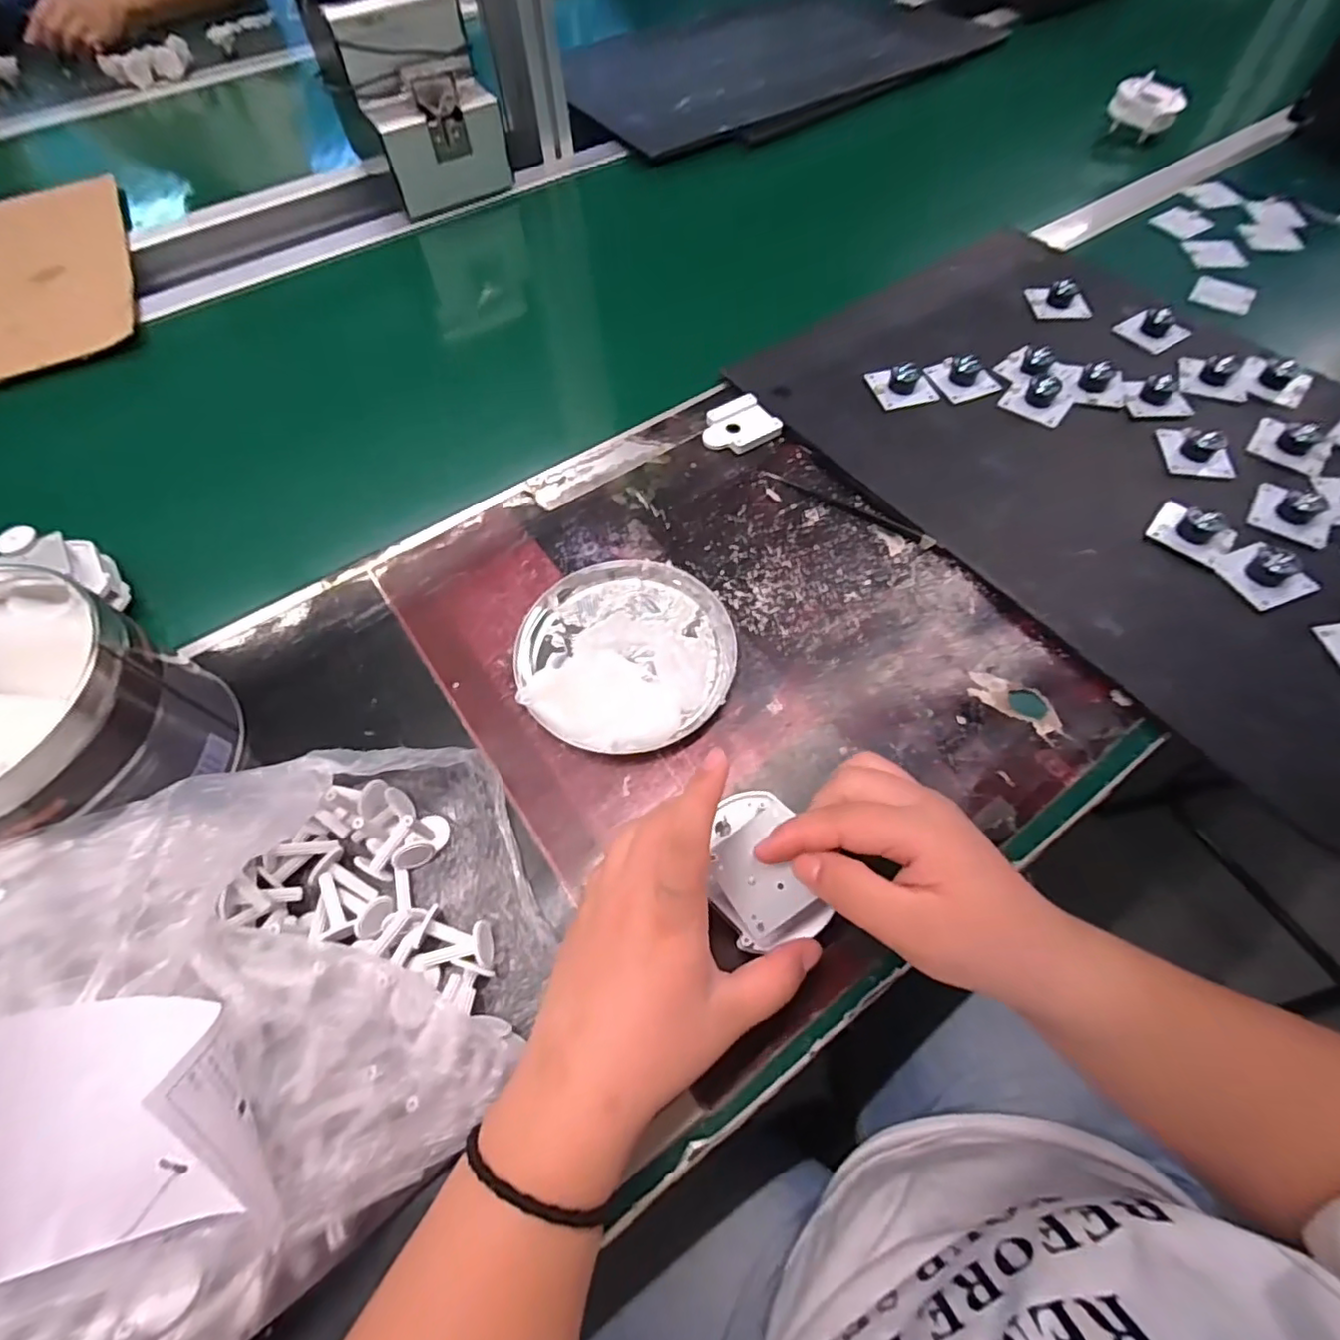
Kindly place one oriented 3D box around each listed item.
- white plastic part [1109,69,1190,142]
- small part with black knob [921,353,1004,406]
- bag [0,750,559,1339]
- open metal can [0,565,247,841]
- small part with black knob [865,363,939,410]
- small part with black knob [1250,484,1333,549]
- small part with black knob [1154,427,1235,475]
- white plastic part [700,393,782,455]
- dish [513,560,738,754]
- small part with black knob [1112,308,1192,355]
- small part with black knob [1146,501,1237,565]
[{"bbox_3d":[0.533,-0.631,0.684,0.071,0.043,0.031,29,65,16],"label":"white plastic part"},{"bbox_3d":[0.227,-0.230,0.469,0.043,0.019,0.045,-17,62,-8],"label":"small part with black knob"},{"bbox_3d":[-0.199,0.144,0.226,0.294,0.116,0.214,-24,63,-11],"label":"bag"},{"bbox_3d":[-0.306,0.030,0.297,0.124,0.093,0.124,9,62,7],"label":"open metal can"},{"bbox_3d":[0.179,-0.223,0.463,0.043,0.023,0.041,-14,61,-6],"label":"small part with black knob"},{"bbox_3d":[0.408,-0.104,0.393,0.042,0.013,0.040,27,65,16],"label":"small part with black knob"},{"bbox_3d":[0.372,-0.157,0.426,0.038,0.020,0.044,10,61,7],"label":"small part with black knob"},{"bbox_3d":[0.050,-0.184,0.458,0.055,0.007,0.047,-28,64,-14],"label":"white plastic part"},{"bbox_3d":[-0.027,-0.012,0.364,0.128,0.014,0.125,-1,61,1],"label":"dish"},{"bbox_3d":[0.392,-0.278,0.494,0.033,0.018,0.045,-24,63,-12],"label":"small part with black knob"},{"bbox_3d":[0.339,-0.088,0.394,0.044,0.018,0.030,32,66,18],"label":"small part with black knob"}]

